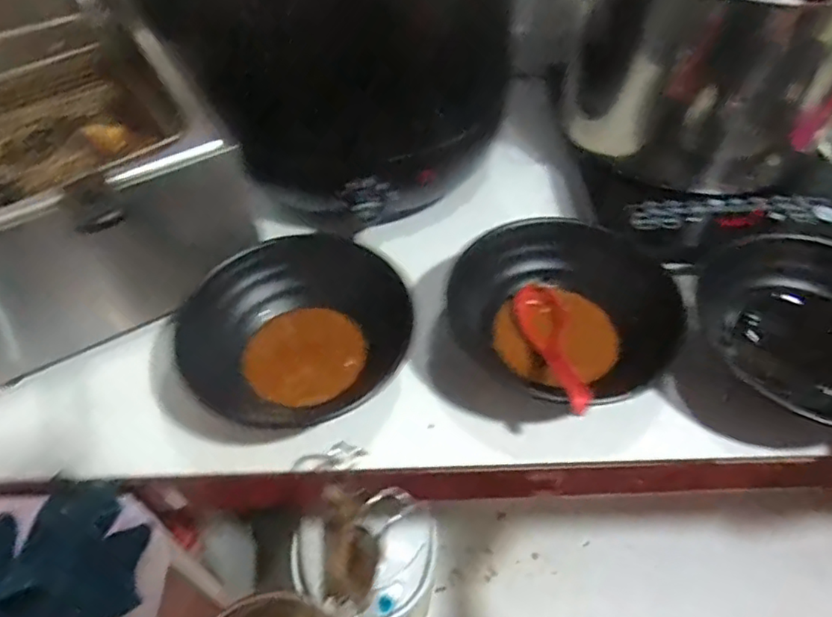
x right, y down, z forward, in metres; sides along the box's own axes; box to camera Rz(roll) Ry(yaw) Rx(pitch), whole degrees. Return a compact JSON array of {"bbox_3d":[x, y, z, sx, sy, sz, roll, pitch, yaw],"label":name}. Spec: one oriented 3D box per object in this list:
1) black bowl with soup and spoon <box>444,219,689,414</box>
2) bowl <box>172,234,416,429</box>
[{"bbox_3d":[0.133,0.000,0.553,0.175,0.086,0.174,-1,51,1],"label":"black bowl with soup and spoon"},{"bbox_3d":[-0.103,0.020,0.521,0.194,0.064,0.157,-30,56,-21],"label":"bowl"}]

